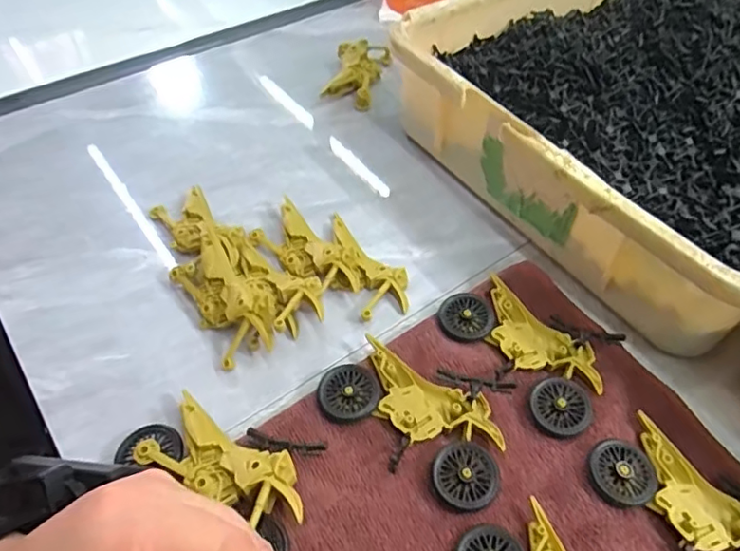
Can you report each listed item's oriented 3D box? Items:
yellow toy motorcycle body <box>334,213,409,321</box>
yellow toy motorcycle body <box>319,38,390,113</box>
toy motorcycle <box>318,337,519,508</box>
[{"bbox_3d":[-0.001,-0.013,0.430,0.042,0.021,0.099,-15,53,-14],"label":"yellow toy motorcycle body"},{"bbox_3d":[-0.013,-0.209,0.580,0.050,0.026,0.093,14,52,8],"label":"yellow toy motorcycle body"},{"bbox_3d":[0.025,0.084,0.346,0.113,0.015,0.077,20,53,13],"label":"toy motorcycle"}]

